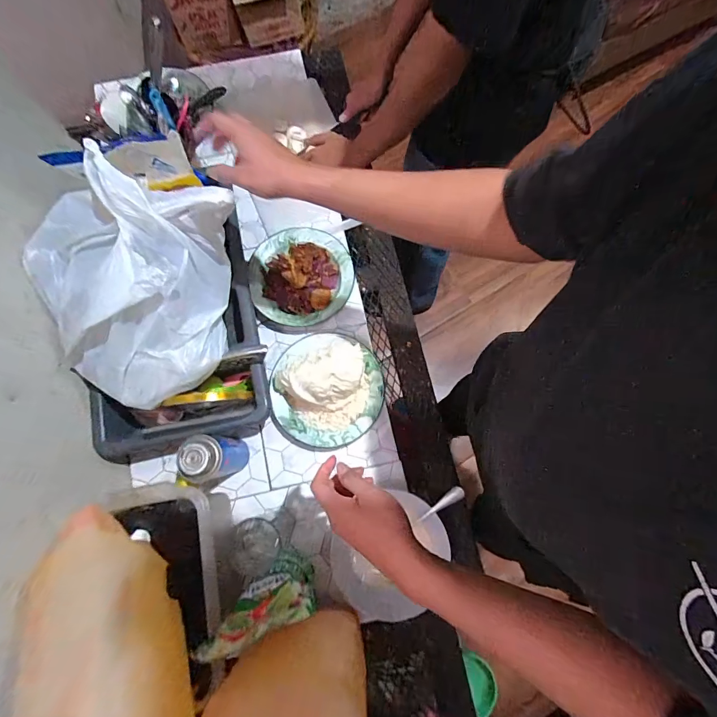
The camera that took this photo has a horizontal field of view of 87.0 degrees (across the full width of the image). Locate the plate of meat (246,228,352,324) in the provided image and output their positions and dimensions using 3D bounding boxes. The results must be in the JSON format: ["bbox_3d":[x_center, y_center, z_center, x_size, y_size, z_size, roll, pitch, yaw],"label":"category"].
[{"bbox_3d":[-0.115,-0.167,0.764,0.201,0.059,0.201,0,77,0],"label":"plate of meat"}]

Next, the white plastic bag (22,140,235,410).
[{"bbox_3d":[-0.351,-0.113,0.553,0.280,0.190,0.305,22,78,5],"label":"white plastic bag"}]

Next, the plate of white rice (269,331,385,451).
[{"bbox_3d":[-0.054,0.048,0.681,0.192,0.103,0.211,0,77,0],"label":"plate of white rice"}]

